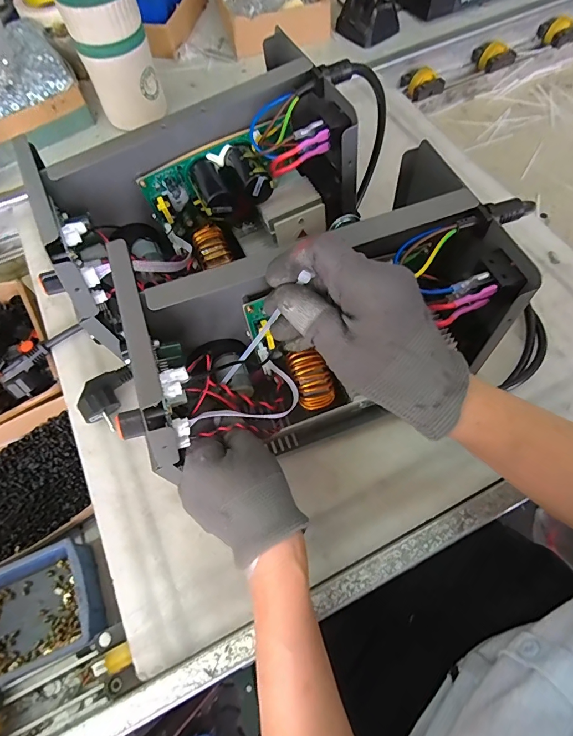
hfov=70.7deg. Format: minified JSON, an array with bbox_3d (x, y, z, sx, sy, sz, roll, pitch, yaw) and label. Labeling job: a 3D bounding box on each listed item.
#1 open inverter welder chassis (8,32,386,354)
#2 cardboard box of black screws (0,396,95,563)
[{"bbox_3d":[-0.055,-0.153,0.371,0.288,0.135,0.143,-17,64,-5],"label":"open inverter welder chassis"},{"bbox_3d":[-0.299,0.133,0.443,0.159,0.032,0.149,-25,65,-9],"label":"cardboard box of black screws"}]

